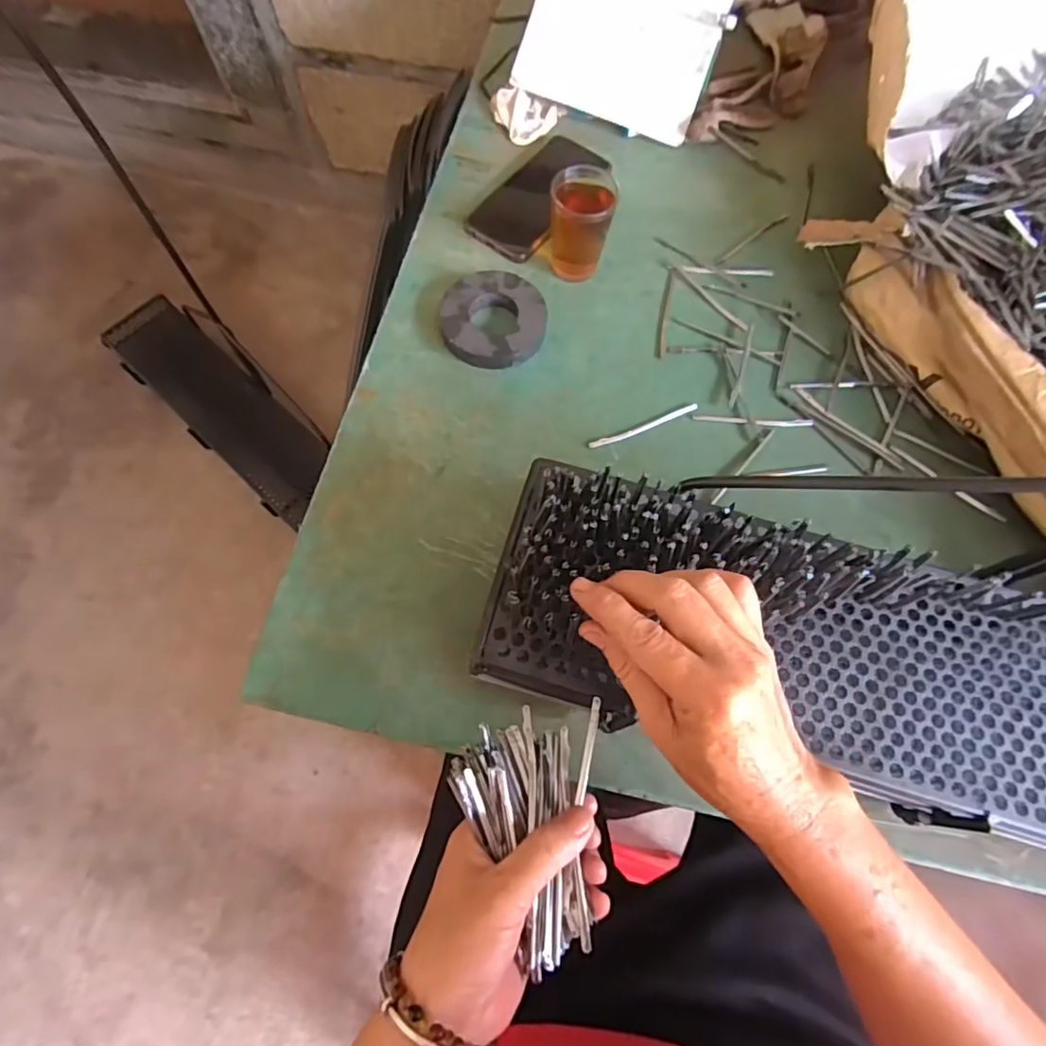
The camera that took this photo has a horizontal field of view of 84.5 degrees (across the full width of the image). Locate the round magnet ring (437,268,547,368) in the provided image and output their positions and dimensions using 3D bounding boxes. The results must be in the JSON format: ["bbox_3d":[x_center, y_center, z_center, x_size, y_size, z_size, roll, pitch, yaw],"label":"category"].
[{"bbox_3d":[-0.027,-0.187,0.522,0.093,0.016,0.096,0,69,-1],"label":"round magnet ring"}]

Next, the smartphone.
[{"bbox_3d":[0.015,-0.336,0.588,0.080,0.010,0.165,36,73,11],"label":"smartphone"}]

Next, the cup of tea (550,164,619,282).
[{"bbox_3d":[0.054,-0.274,0.538,0.055,0.090,0.057,1,68,-1],"label":"cup of tea"}]

